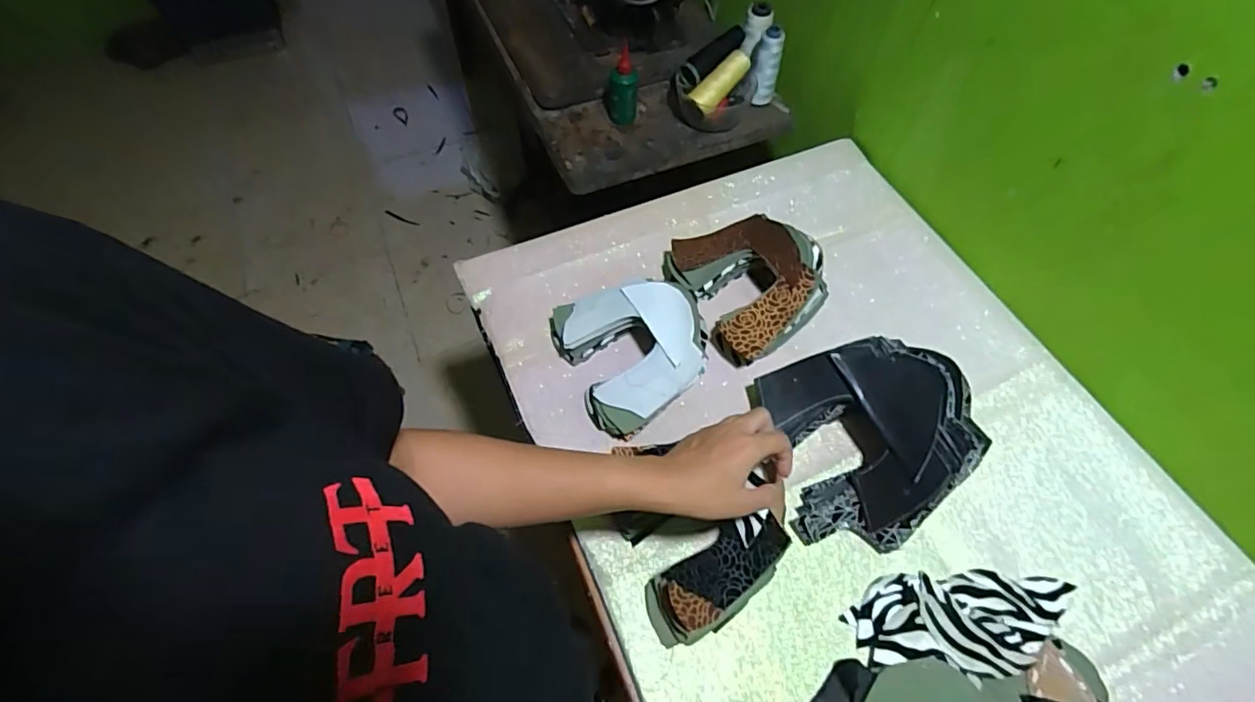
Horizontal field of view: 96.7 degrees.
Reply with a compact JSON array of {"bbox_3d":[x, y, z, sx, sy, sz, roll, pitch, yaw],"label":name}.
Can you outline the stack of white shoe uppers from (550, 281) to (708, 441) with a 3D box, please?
[{"bbox_3d":[0.017,-0.009,0.632,0.168,0.071,0.170,-23,63,-14],"label":"stack of white shoe uppers"}]

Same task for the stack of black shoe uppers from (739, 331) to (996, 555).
[{"bbox_3d":[0.251,0.086,0.565,0.218,0.094,0.198,-9,60,-6],"label":"stack of black shoe uppers"}]

